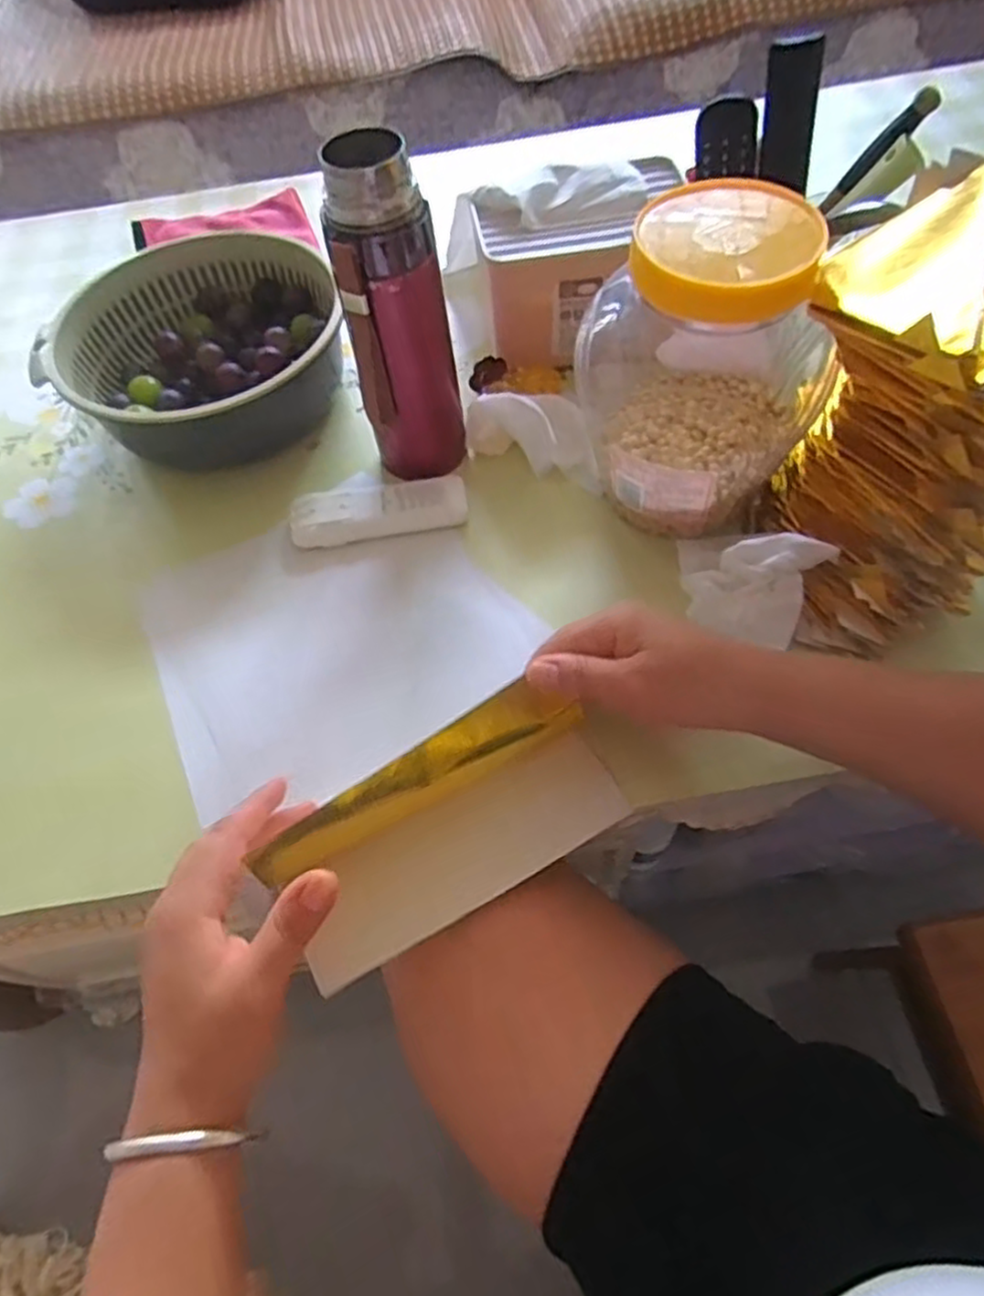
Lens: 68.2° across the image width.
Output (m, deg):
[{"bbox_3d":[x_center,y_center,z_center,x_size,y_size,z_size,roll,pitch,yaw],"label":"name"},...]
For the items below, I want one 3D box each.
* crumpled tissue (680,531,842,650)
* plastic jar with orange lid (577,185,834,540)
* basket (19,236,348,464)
[{"bbox_3d":[0.152,-0.040,0.457,0.091,0.040,0.086,31,66,21],"label":"crumpled tissue"},{"bbox_3d":[0.126,-0.175,0.450,0.135,0.179,0.146,11,61,11],"label":"plastic jar with orange lid"},{"bbox_3d":[-0.234,-0.242,0.597,0.225,0.084,0.178,-18,59,-6],"label":"basket"}]

